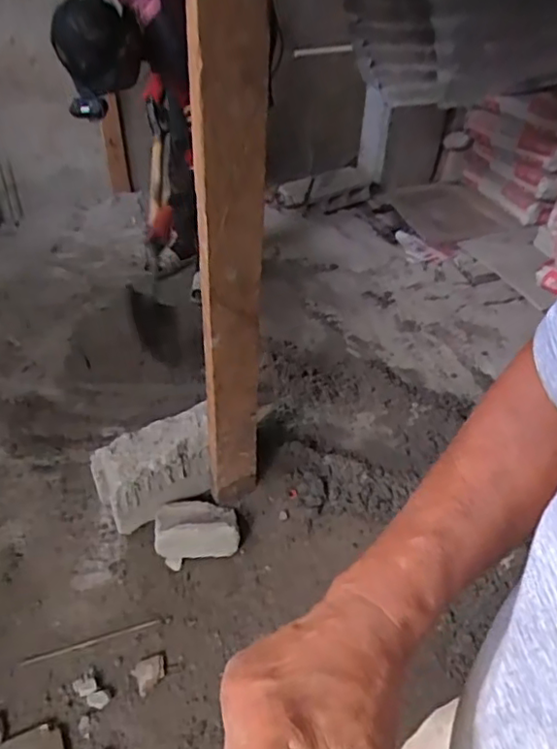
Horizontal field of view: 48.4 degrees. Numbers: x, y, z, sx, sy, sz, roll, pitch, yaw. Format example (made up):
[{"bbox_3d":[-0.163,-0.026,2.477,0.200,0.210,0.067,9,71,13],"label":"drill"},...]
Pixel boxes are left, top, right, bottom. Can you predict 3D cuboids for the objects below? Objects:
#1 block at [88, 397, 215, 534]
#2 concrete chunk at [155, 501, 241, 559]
[{"bbox_3d":[-0.288,0.232,1.503,0.290,0.210,0.136,-21,46,-26],"label":"block"},{"bbox_3d":[-0.193,0.365,1.465,0.194,0.084,0.140,-2,41,-7],"label":"concrete chunk"}]

